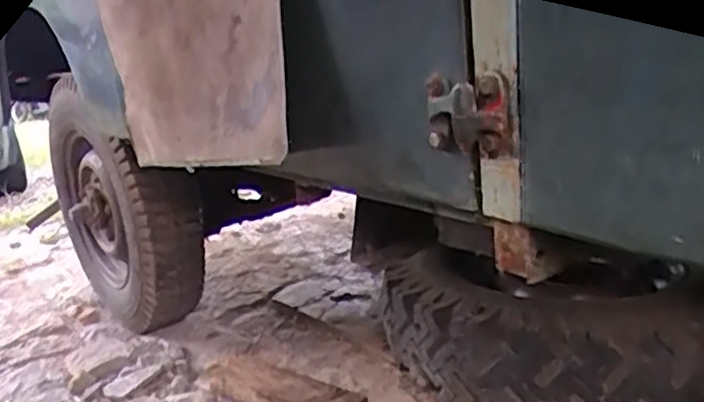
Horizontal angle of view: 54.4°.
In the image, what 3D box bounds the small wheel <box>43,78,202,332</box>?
[{"bbox_3d":[-0.561,0.016,1.695,0.179,0.576,0.589,-15,17,-35],"label":"small wheel"}]

